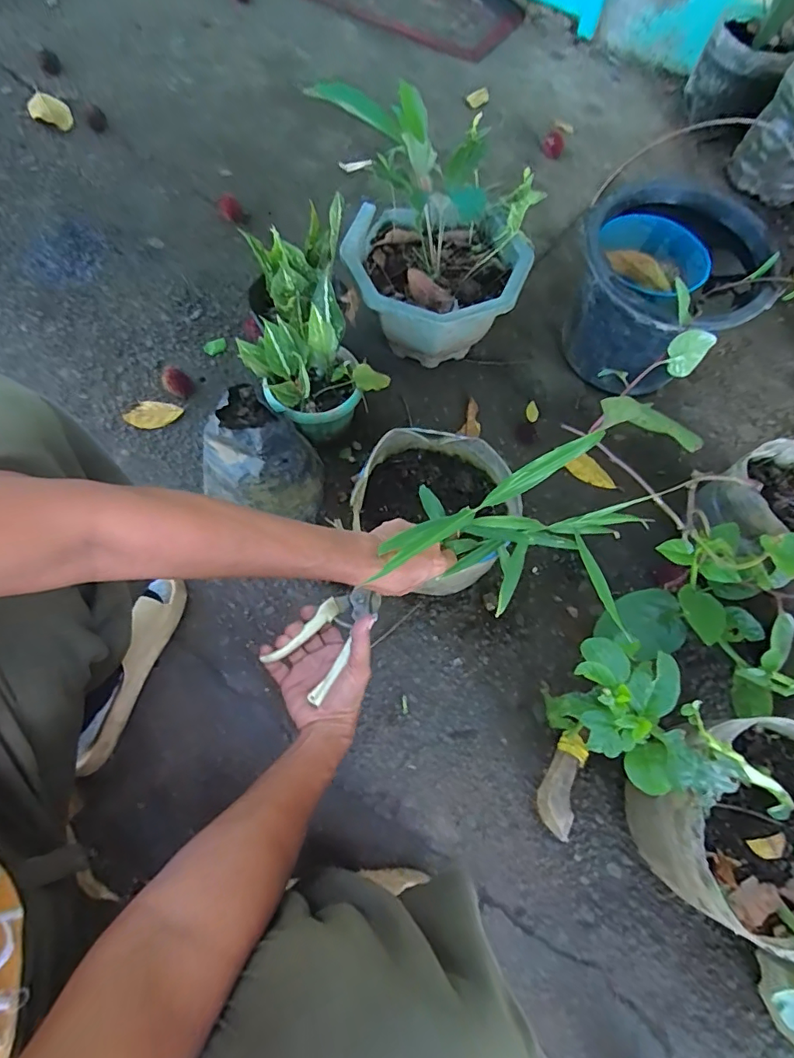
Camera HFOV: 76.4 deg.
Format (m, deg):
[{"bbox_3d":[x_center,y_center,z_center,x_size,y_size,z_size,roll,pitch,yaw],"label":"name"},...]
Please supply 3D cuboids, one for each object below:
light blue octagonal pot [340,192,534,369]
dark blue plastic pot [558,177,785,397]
[{"bbox_3d":[0.056,-0.367,0.803,0.273,0.181,0.223,0,67,-3],"label":"light blue octagonal pot"},{"bbox_3d":[0.393,-0.353,0.790,0.257,0.217,0.243,1,68,-3],"label":"dark blue plastic pot"}]

